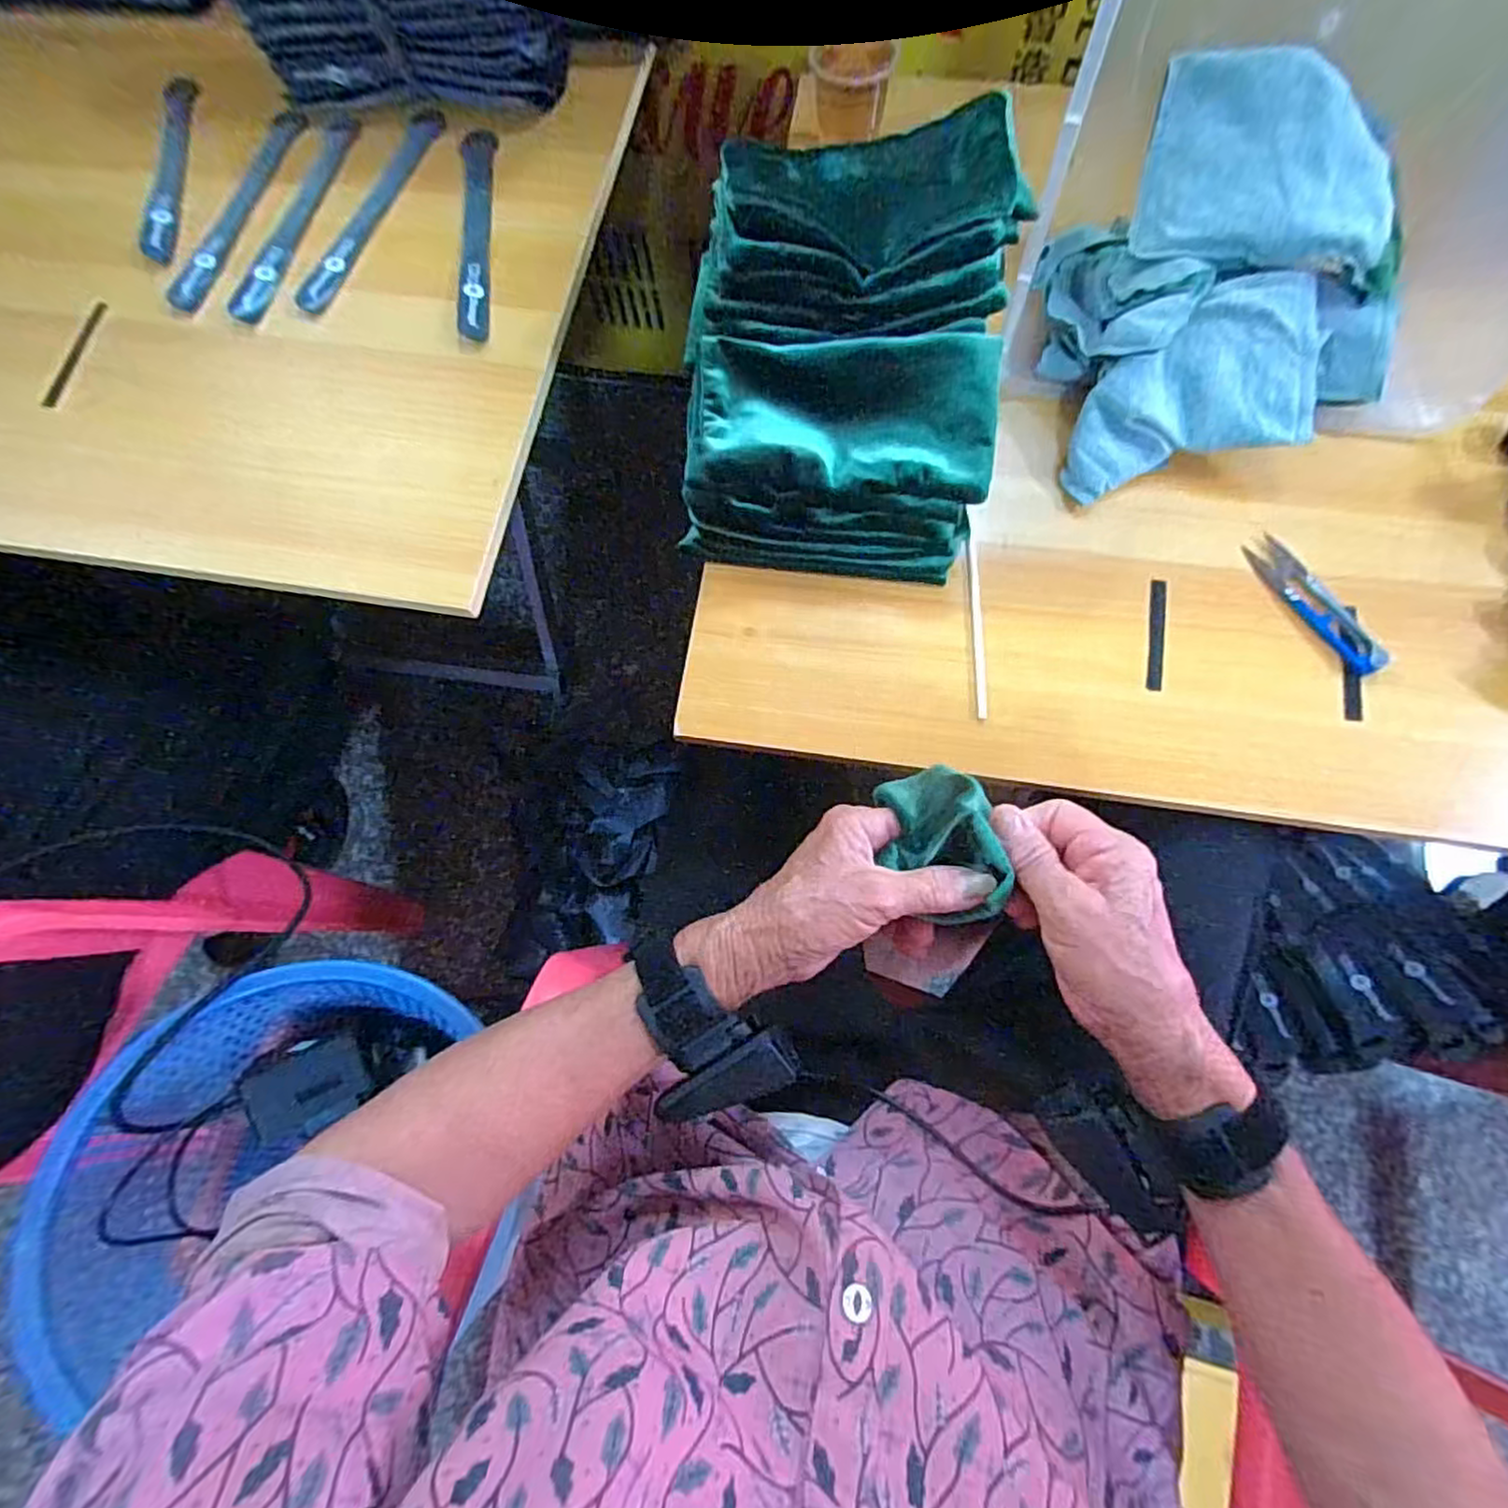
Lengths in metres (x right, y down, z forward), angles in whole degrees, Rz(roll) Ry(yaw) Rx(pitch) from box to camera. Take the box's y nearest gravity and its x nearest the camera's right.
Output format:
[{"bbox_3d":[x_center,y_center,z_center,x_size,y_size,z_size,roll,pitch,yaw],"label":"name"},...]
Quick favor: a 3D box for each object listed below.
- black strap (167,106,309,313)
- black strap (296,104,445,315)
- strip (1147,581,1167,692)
[{"bbox_3d":[-0.382,-0.416,0.514,0.031,0.006,0.207,9,75,5],"label":"black strap"},{"bbox_3d":[-0.280,-0.405,0.512,0.026,0.010,0.207,16,75,6],"label":"black strap"},{"bbox_3d":[0.254,-0.076,0.434,0.010,0.004,0.077,11,75,5],"label":"strip"}]

